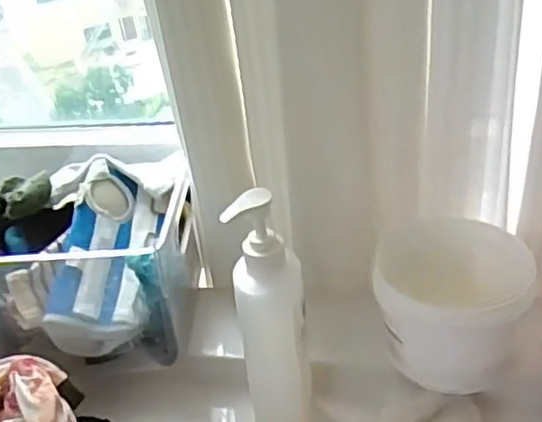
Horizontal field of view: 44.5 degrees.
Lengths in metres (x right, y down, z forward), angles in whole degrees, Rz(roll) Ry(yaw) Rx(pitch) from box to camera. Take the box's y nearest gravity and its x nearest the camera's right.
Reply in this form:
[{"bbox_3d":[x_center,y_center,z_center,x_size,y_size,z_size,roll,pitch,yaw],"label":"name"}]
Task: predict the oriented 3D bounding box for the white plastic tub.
[{"bbox_3d":[0.160,0.081,0.587,0.125,0.106,0.118,-5,35,4],"label":"white plastic tub"}]

